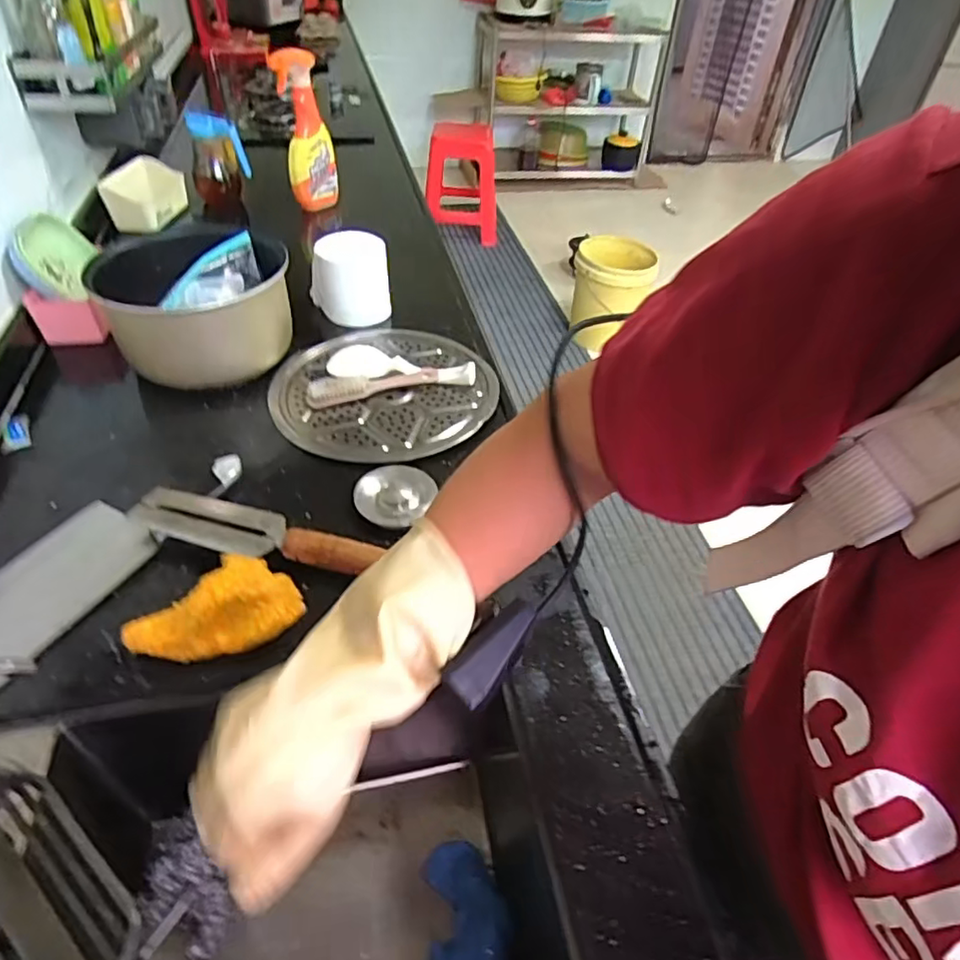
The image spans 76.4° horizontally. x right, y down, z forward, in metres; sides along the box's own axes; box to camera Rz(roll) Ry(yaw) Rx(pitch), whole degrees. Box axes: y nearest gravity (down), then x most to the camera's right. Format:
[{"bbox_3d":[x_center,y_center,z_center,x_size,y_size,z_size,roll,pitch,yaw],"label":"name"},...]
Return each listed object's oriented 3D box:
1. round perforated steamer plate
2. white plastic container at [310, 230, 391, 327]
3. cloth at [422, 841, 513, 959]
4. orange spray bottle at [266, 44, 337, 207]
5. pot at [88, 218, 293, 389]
[{"bbox_3d":[-0.122,-0.122,0.777,0.269,0.018,0.273,1,43,-1],"label":"round perforated steamer plate"},{"bbox_3d":[-0.189,-0.295,0.886,0.112,0.110,0.083,-7,44,-10],"label":"white plastic container"},{"bbox_3d":[-0.012,0.395,0.542,0.079,0.042,0.141,-1,46,-5],"label":"cloth"},{"bbox_3d":[-0.321,-0.644,1.138,0.090,0.257,0.074,-7,46,-10],"label":"orange spray bottle"},{"bbox_3d":[-0.354,-0.220,0.785,0.208,0.130,0.232,-4,44,-6],"label":"pot"}]

